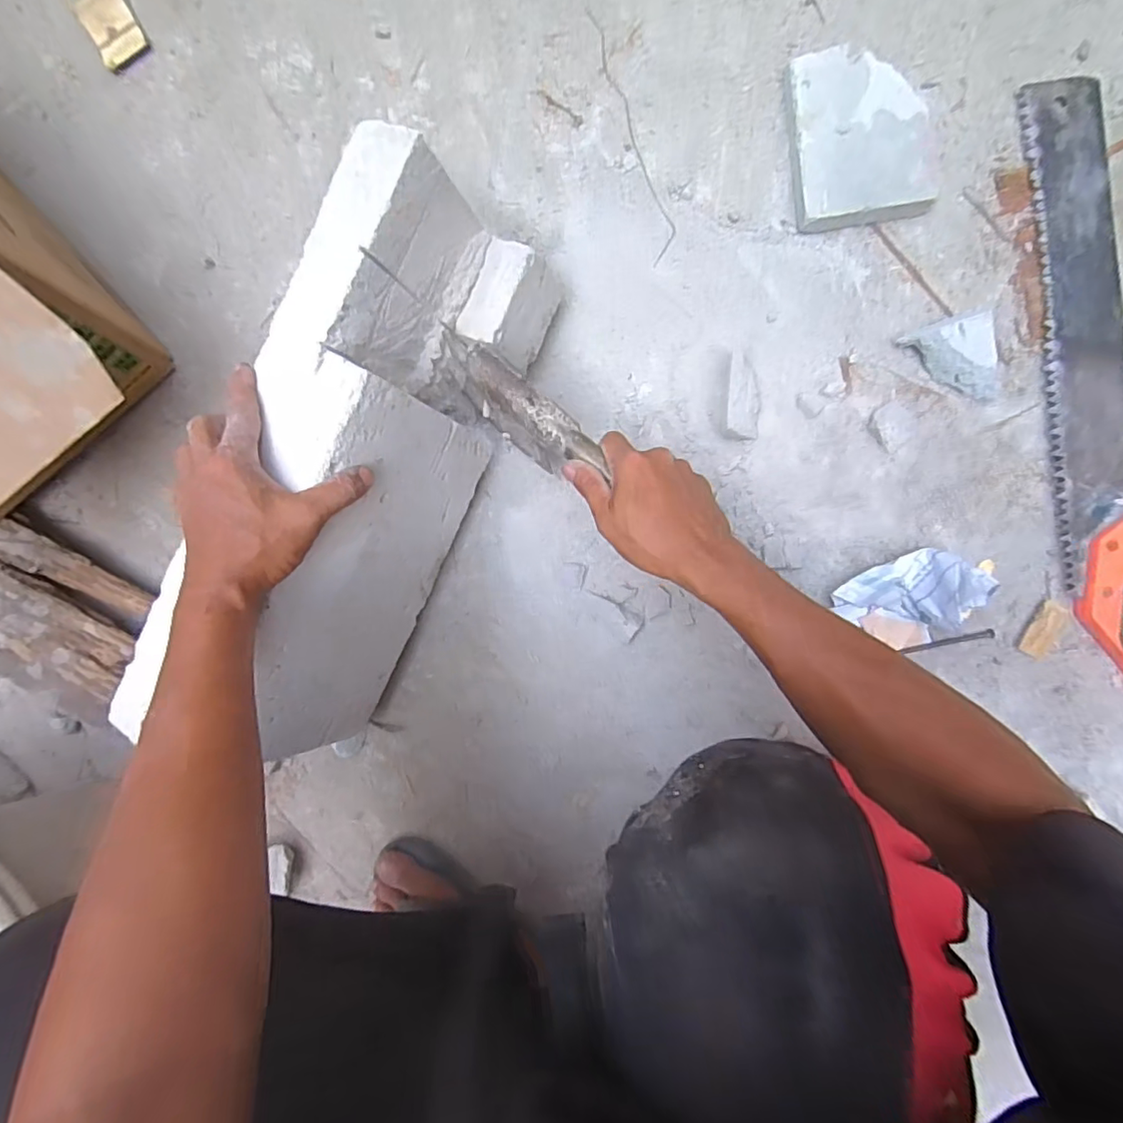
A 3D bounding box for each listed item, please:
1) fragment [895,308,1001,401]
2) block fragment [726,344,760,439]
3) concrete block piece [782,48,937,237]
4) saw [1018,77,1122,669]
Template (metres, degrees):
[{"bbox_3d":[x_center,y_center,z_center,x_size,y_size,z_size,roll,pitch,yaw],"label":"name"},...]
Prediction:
[{"bbox_3d":[0.372,-0.191,0.528,0.052,0.036,0.098,-45,86,4],"label":"fragment"},{"bbox_3d":[0.173,-0.157,0.543,0.038,0.038,0.078,4,91,6],"label":"block fragment"},{"bbox_3d":[0.278,-0.397,0.540,0.117,0.029,0.159,-8,90,6],"label":"concrete block piece"},{"bbox_3d":[0.506,-0.166,0.526,0.120,0.022,0.549,-9,90,6],"label":"saw"}]

